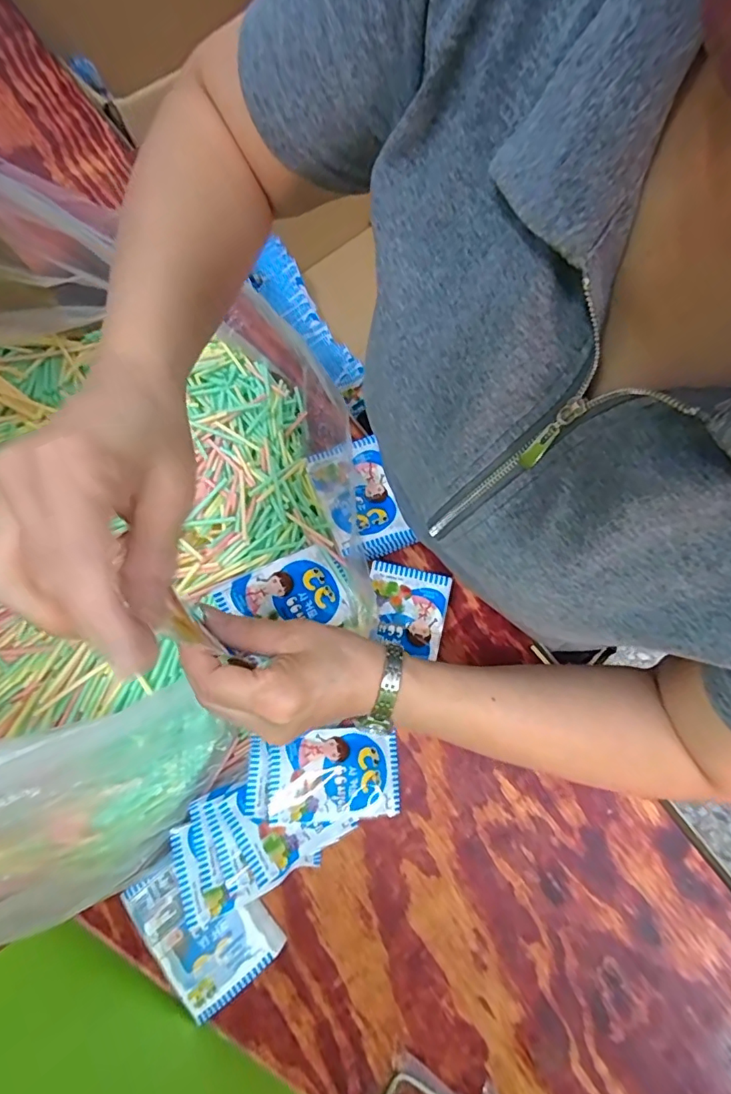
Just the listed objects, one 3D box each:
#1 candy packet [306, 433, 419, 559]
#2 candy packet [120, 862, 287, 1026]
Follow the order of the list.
[{"bbox_3d":[-0.005,-0.041,0.466,0.067,0.029,0.105,-22,74,-7],"label":"candy packet"},{"bbox_3d":[-0.121,0.279,0.388,0.076,0.030,0.101,-40,77,-12],"label":"candy packet"}]

